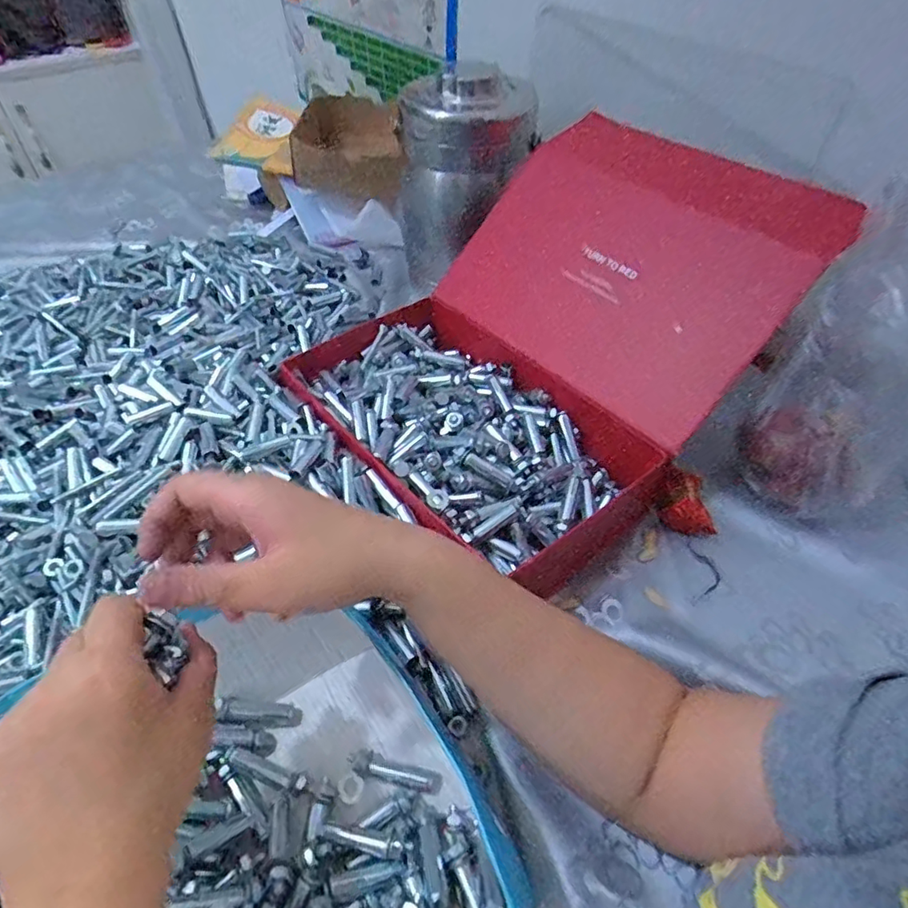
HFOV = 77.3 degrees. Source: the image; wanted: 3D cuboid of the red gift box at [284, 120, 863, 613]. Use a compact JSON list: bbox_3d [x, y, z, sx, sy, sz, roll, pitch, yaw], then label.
[{"bbox_3d":[0.071,-0.111,0.490,0.366,0.179,0.321,-30,55,-25],"label":"red gift box"}]

